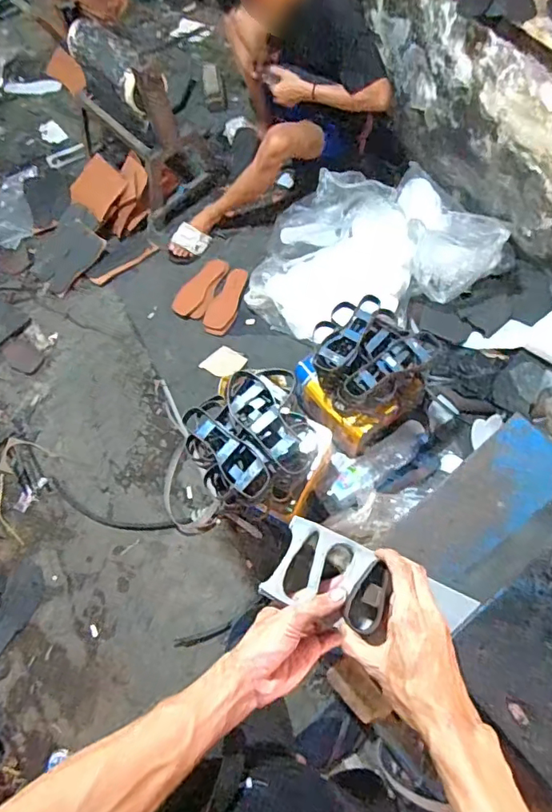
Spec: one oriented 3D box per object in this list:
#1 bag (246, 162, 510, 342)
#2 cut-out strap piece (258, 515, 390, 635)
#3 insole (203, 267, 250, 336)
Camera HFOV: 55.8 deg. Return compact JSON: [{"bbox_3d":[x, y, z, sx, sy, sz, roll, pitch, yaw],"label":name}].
[{"bbox_3d":[0.259,-0.551,1.633,0.739,0.324,0.554,-12,67,-2],"label":"bag"},{"bbox_3d":[0.058,0.182,0.568,0.125,0.034,0.092,20,67,6],"label":"cut-out strap piece"},{"bbox_3d":[-0.162,-0.346,1.721,0.098,0.017,0.234,22,85,7],"label":"insole"}]

